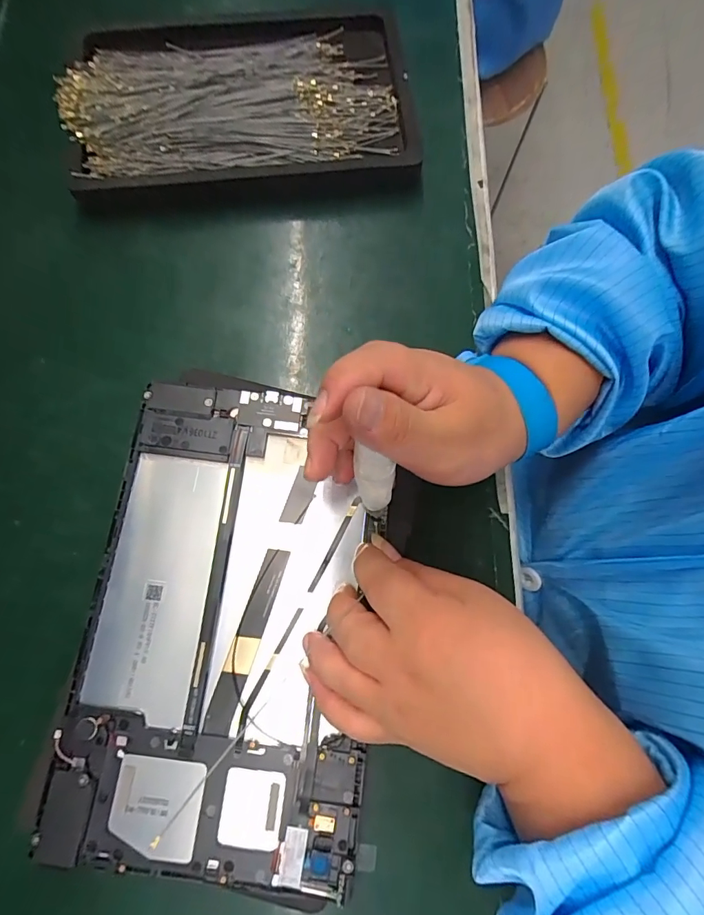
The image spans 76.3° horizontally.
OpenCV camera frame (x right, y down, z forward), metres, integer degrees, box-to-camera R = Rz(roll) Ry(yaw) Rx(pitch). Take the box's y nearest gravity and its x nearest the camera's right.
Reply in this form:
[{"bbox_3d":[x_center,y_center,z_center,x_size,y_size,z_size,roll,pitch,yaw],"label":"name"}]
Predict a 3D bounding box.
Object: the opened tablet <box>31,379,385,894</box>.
[{"bbox_3d":[-0.062,0.078,0.235,0.144,0.013,0.235,6,73,2],"label":"opened tablet"}]

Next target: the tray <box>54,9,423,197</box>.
[{"bbox_3d":[-0.083,-0.270,0.344,0.252,0.036,0.165,-5,73,-2],"label":"tray"}]

